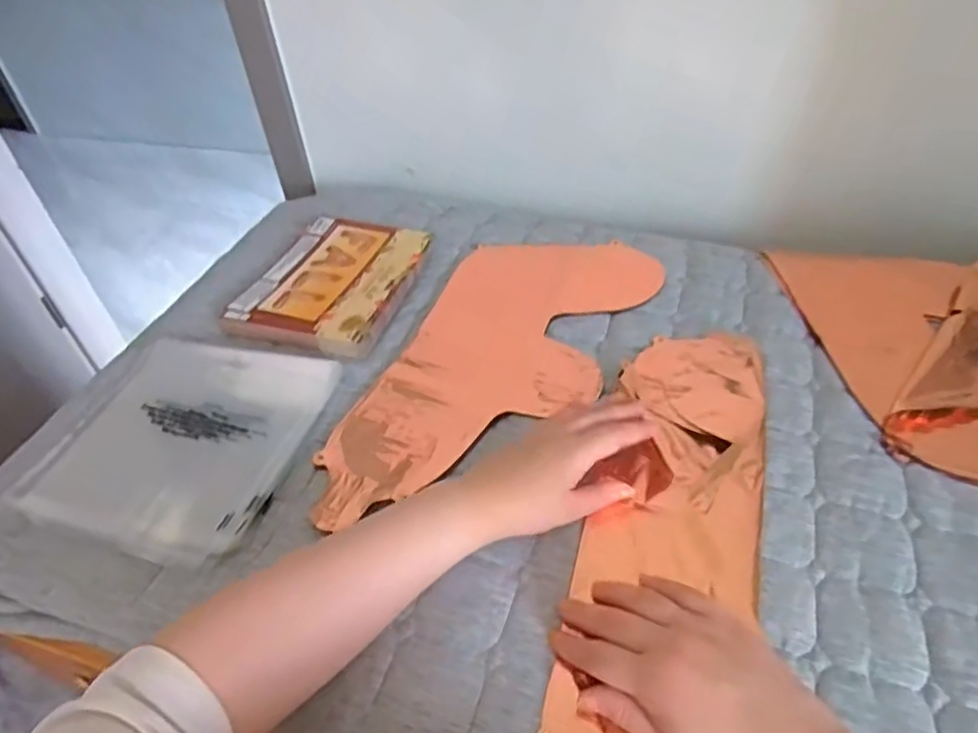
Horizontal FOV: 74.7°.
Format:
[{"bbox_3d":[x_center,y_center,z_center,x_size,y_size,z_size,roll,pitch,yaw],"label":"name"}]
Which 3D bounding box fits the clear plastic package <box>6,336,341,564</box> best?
[{"bbox_3d":[-0.276,0.061,0.570,0.217,0.018,0.216,6,45,12],"label":"clear plastic package"}]

